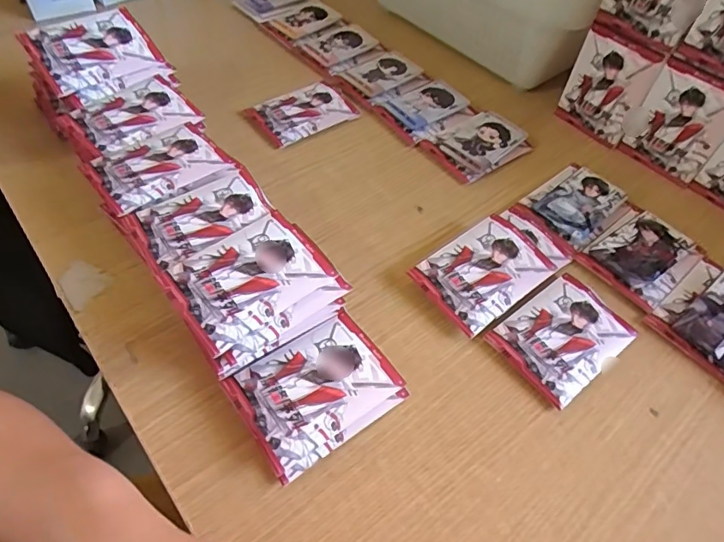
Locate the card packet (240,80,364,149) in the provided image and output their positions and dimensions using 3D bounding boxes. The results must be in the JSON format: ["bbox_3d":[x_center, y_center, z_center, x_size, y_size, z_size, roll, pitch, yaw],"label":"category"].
[{"bbox_3d":[-0.065,-0.173,0.532,0.106,0.012,0.070,-30,60,-24],"label":"card packet"}]

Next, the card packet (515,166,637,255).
[{"bbox_3d":[0.201,-0.058,0.462,0.094,0.019,0.076,-32,61,-25],"label":"card packet"}]

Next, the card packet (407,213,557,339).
[{"bbox_3d":[0.100,-0.002,0.400,0.101,0.008,0.071,-34,66,-19],"label":"card packet"}]

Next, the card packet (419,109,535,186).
[{"bbox_3d":[0.117,-0.132,0.511,0.096,0.020,0.076,-26,59,-22],"label":"card packet"}]

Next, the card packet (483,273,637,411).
[{"bbox_3d":[0.155,0.049,0.380,0.101,0.011,0.071,-31,60,-24],"label":"card packet"}]

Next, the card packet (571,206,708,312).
[{"bbox_3d":[0.243,-0.013,0.429,0.089,0.020,0.073,-31,61,-25],"label":"card packet"}]

